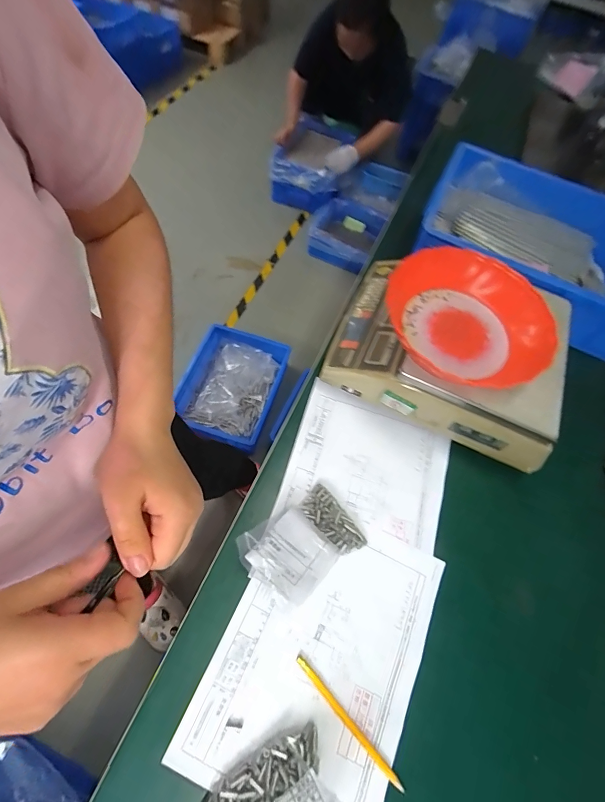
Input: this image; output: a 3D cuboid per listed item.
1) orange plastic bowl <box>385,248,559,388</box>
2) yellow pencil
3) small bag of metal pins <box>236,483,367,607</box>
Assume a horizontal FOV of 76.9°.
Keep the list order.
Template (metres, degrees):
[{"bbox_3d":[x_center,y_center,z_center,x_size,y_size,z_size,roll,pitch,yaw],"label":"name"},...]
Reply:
[{"bbox_3d":[0.217,-0.105,0.498,0.186,0.051,0.210,-2,63,-7],"label":"orange plastic bowl"},{"bbox_3d":[0.048,0.332,0.397,0.010,0.011,0.148,-38,73,-22],"label":"yellow pencil"},{"bbox_3d":[0.002,0.168,0.454,0.137,0.055,0.097,-36,72,-22],"label":"small bag of metal pins"}]

